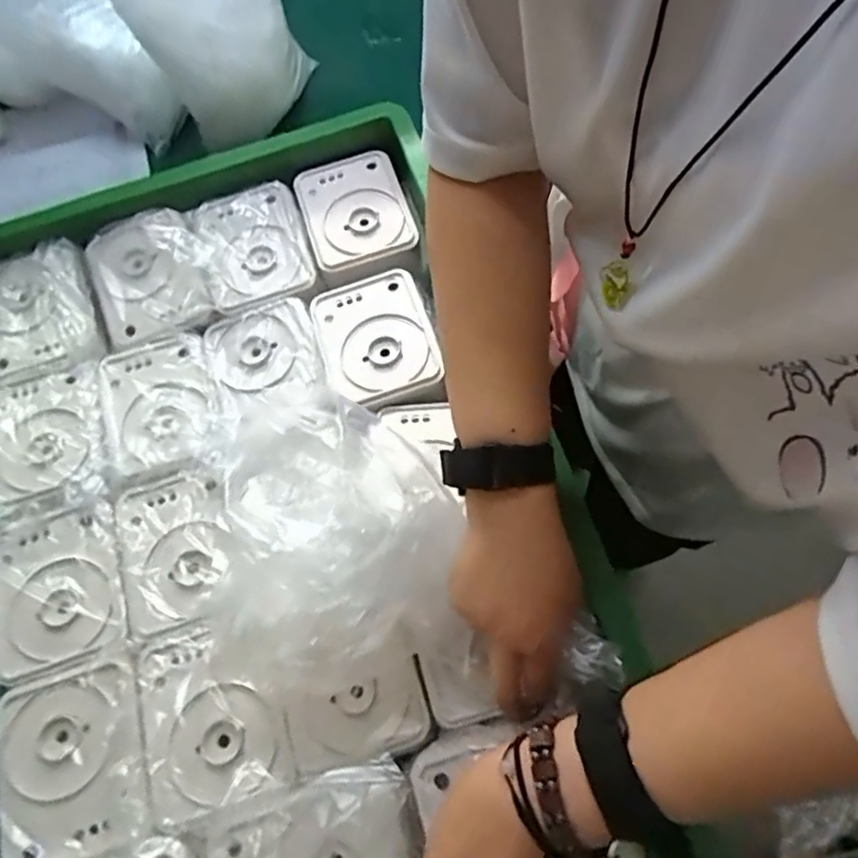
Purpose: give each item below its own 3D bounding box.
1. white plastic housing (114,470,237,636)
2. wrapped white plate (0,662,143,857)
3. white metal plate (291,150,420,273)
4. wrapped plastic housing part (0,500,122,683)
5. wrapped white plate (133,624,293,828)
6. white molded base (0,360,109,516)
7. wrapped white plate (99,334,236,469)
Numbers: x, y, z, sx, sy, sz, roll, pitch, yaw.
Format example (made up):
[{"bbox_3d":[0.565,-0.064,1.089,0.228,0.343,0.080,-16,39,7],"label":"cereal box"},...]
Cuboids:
[{"bbox_3d":[-0.199,0.092,0.480,0.087,0.020,0.117,-23,67,-2],"label":"white plastic housing"},{"bbox_3d":[-0.249,0.229,0.416,0.098,0.017,0.115,-21,67,-1],"label":"wrapped white plate"},{"bbox_3d":[-0.070,-0.206,0.571,0.097,0.010,0.112,-20,67,-1],"label":"white metal plate"},{"bbox_3d":[-0.289,0.120,0.472,0.097,0.020,0.120,-21,67,-1],"label":"wrapped plastic housing part"},{"bbox_3d":[-0.155,0.201,0.431,0.095,0.016,0.120,-22,67,-2],"label":"wrapped white plate"},{"bbox_3d":[-0.333,0.002,0.514,0.108,0.018,0.134,-20,67,-1],"label":"white molded base"},{"bbox_3d":[-0.230,-0.022,0.524,0.098,0.023,0.130,-27,68,-4],"label":"wrapped white plate"}]

